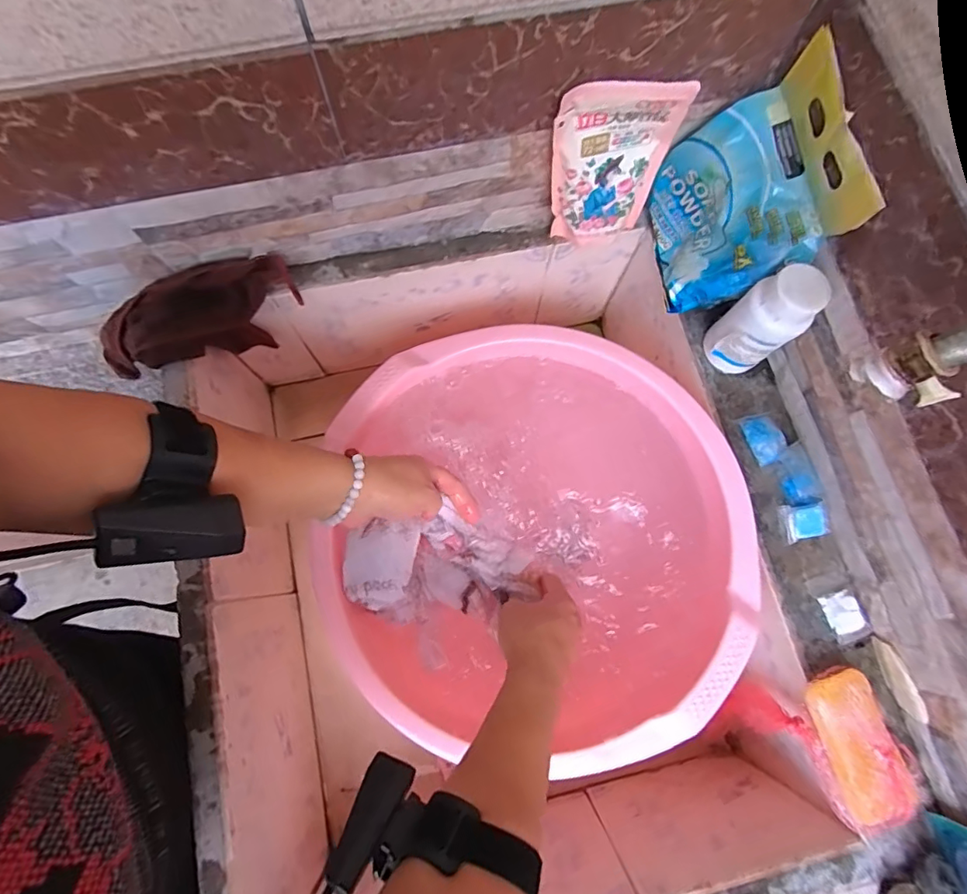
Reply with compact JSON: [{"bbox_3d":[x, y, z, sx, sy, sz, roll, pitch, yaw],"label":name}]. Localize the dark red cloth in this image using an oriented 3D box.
[{"bbox_3d":[-0.284,-0.125,0.529,0.188,0.117,0.060,-33,79,-8],"label":"dark red cloth"}]

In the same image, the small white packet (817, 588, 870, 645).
[{"bbox_3d":[0.319,0.150,0.441,0.030,0.006,0.040,-20,77,-5],"label":"small white packet"}]

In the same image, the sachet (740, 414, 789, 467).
[{"bbox_3d":[0.270,-0.008,0.477,0.033,0.009,0.045,-20,77,-5],"label":"sachet"}]

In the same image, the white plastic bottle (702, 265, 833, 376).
[{"bbox_3d":[0.248,-0.110,0.453,0.051,0.117,0.055,0,76,-1],"label":"white plastic bottle"}]

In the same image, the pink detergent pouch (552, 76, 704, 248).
[{"bbox_3d":[0.116,-0.252,0.460,0.106,0.158,0.032,-8,77,-3],"label":"pink detergent pouch"}]

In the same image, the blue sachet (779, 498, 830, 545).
[{"bbox_3d":[0.293,0.068,0.458,0.040,0.014,0.033,-14,77,-4],"label":"blue sachet"}]

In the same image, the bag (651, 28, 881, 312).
[{"bbox_3d":[0.224,-0.215,0.442,0.083,0.165,0.146,-9,77,-3],"label":"bag"}]

